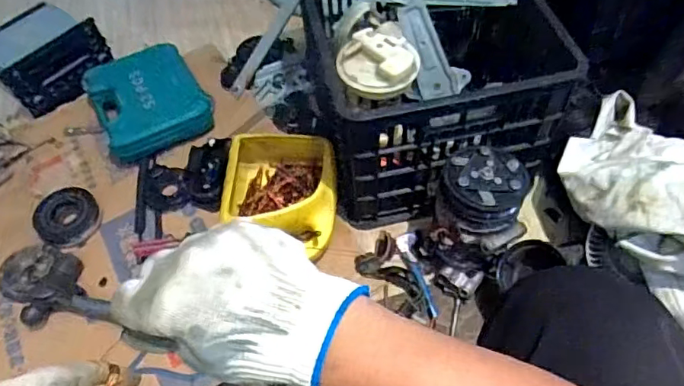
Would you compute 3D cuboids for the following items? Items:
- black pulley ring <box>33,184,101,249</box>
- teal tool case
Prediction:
[{"bbox_3d":[-0.468,0.041,0.912,0.102,0.019,0.102,5,67,-13],"label":"black pulley ring"},{"bbox_3d":[-0.377,-0.178,1.045,0.198,0.076,0.234,-26,55,-14],"label":"teal tool case"}]

